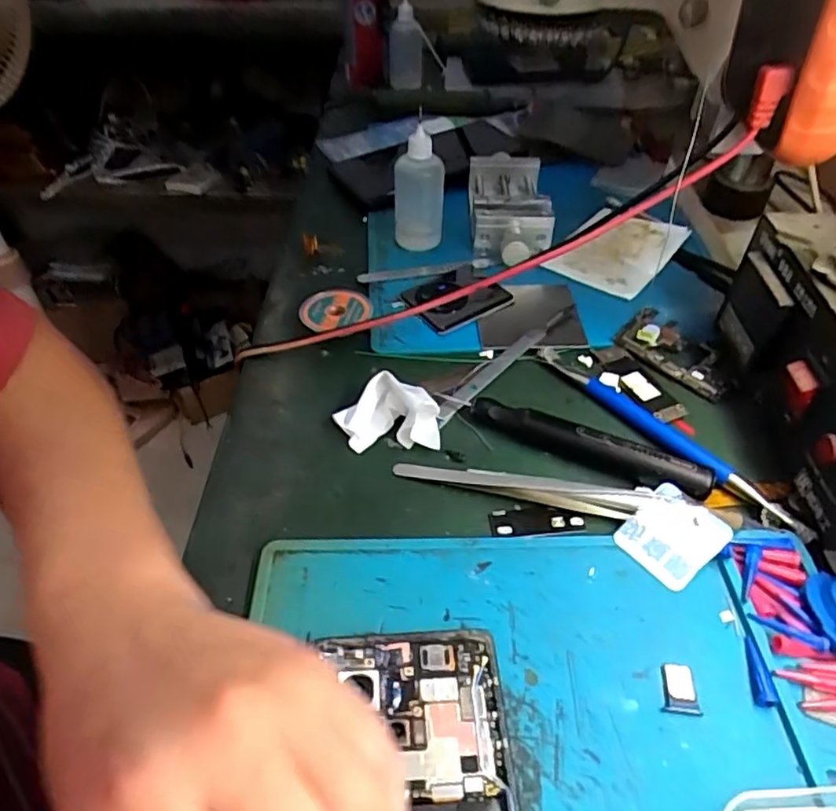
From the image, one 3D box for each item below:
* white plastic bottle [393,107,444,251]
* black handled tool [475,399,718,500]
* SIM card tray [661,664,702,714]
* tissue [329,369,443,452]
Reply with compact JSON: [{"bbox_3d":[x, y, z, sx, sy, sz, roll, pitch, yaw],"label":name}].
[{"bbox_3d":[0.000,-0.154,0.449,0.034,0.084,0.034,-5,45,-4],"label":"white plastic bottle"},{"bbox_3d":[0.085,0.020,0.316,0.120,0.015,0.018,21,48,21],"label":"black handled tool"},{"bbox_3d":[0.100,0.109,0.239,0.013,0.004,0.018,4,45,5],"label":"SIM card tray"},{"bbox_3d":[-0.016,0.005,0.327,0.048,0.024,0.038,32,53,29],"label":"tissue"}]

